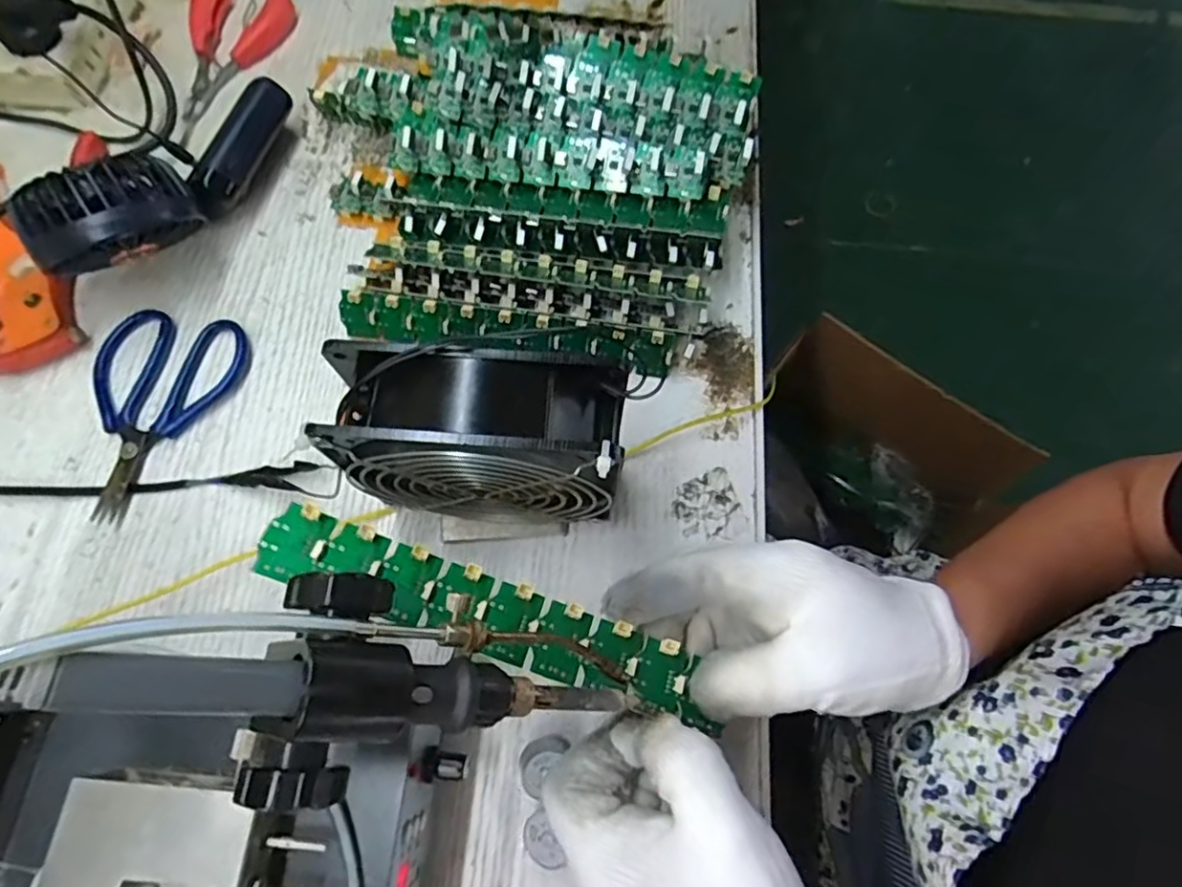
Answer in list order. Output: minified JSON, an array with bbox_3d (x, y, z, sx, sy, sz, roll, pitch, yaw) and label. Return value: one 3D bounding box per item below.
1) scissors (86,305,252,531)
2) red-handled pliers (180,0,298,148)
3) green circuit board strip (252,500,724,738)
[{"bbox_3d":[-0.262,-0.023,0.368,0.077,0.010,0.129,23,71,7],"label":"scissors"},{"bbox_3d":[-0.277,-0.283,0.462,0.072,0.016,0.134,17,71,5],"label":"red-handled pliers"},{"bbox_3d":[-0.037,0.070,0.254,0.185,0.007,0.031,23,71,-8],"label":"green circuit board strip"}]

